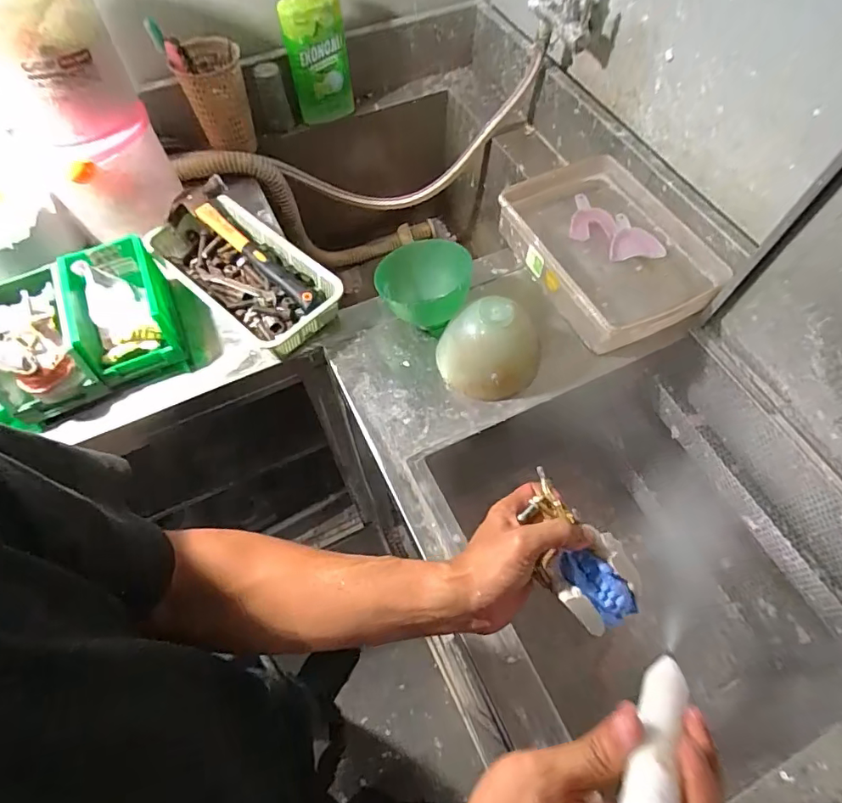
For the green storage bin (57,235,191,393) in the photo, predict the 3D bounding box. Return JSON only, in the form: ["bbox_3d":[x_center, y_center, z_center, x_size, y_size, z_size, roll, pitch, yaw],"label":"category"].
[{"bbox_3d":[-0.382,-0.110,0.641,0.112,0.089,0.173,-24,64,-12],"label":"green storage bin"}]

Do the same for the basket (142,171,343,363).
[{"bbox_3d":[-0.241,-0.175,0.679,0.282,0.070,0.138,38,68,19],"label":"basket"}]

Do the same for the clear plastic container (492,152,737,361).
[{"bbox_3d":[0.247,-0.207,0.676,0.191,0.066,0.283,-23,64,-12],"label":"clear plastic container"}]

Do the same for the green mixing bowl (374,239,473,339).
[{"bbox_3d":[0.002,-0.148,0.643,0.120,0.100,0.097,-1,61,0],"label":"green mixing bowl"}]

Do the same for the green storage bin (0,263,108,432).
[{"bbox_3d":[-0.462,-0.070,0.594,0.104,0.080,0.180,-24,64,-12],"label":"green storage bin"}]

